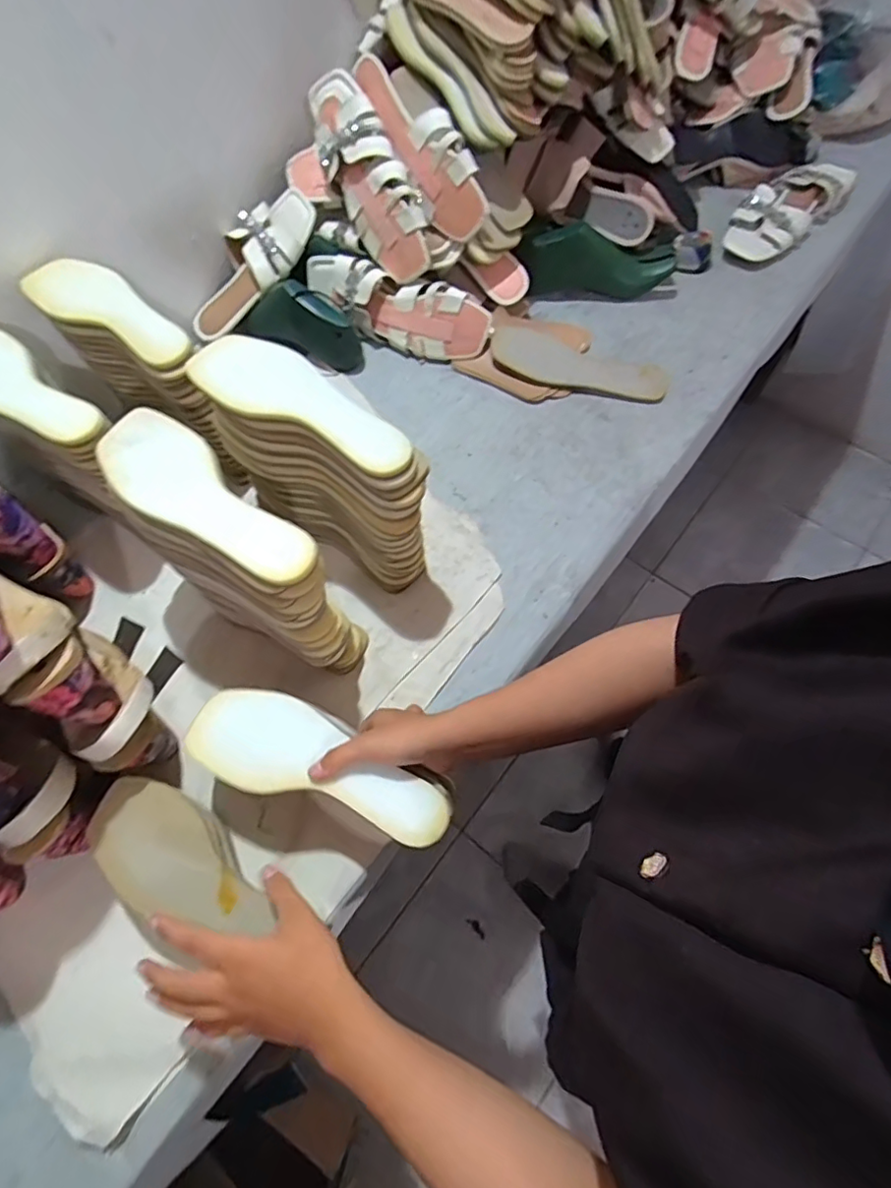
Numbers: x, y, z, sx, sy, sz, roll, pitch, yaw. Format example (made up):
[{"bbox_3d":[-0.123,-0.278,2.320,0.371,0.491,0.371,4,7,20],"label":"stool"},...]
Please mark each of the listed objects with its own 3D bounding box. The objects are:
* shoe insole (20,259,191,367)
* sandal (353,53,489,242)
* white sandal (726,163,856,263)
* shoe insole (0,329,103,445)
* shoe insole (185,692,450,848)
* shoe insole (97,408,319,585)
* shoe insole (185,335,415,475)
[{"bbox_3d":[-0.364,-0.308,0.617,0.233,0.012,0.076,33,70,16],"label":"shoe insole"},{"bbox_3d":[-0.031,-0.577,0.735,0.052,0.096,0.236,-46,103,-17],"label":"sandal"},{"bbox_3d":[0.535,-0.600,0.887,0.259,0.057,0.102,-41,70,-16],"label":"white sandal"},{"bbox_3d":[-0.443,-0.212,0.576,0.218,0.022,0.079,38,72,17],"label":"shoe insole"},{"bbox_3d":[-0.107,0.146,0.486,0.230,0.019,0.080,20,67,11],"label":"shoe insole"},{"bbox_3d":[-0.212,-0.084,0.485,0.247,0.012,0.079,38,72,18],"label":"shoe insole"},{"bbox_3d":[-0.132,-0.183,0.529,0.234,0.020,0.072,26,69,13],"label":"shoe insole"}]

